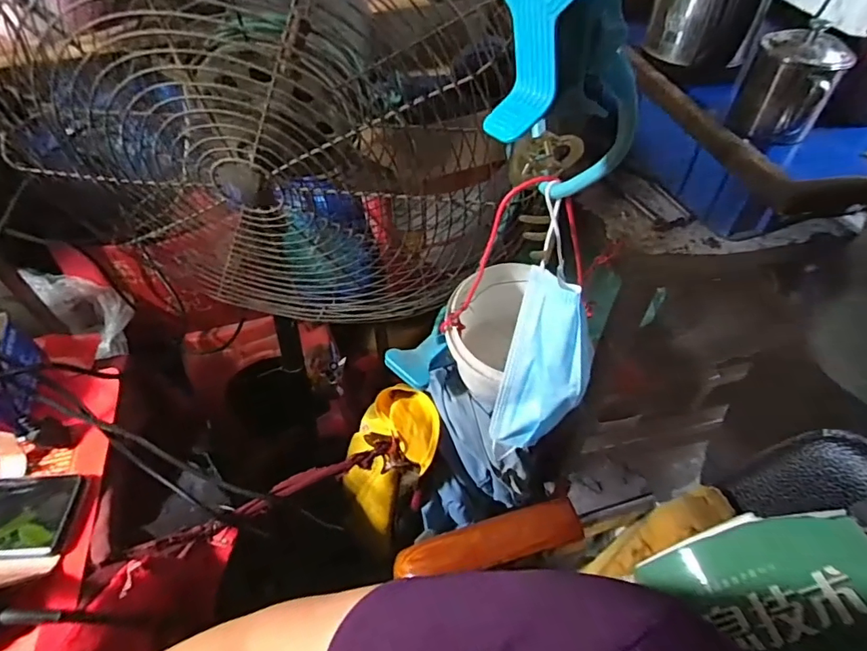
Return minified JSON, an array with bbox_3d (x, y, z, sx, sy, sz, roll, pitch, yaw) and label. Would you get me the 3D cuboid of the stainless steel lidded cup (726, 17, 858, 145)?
[{"bbox_3d":[0.431,-0.294,0.611,0.095,0.122,0.110,29,55,23],"label":"stainless steel lidded cup"}]

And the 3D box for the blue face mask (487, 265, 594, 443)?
[{"bbox_3d":[0.079,0.039,0.369,0.017,0.161,0.061,-26,47,-39],"label":"blue face mask"}]

